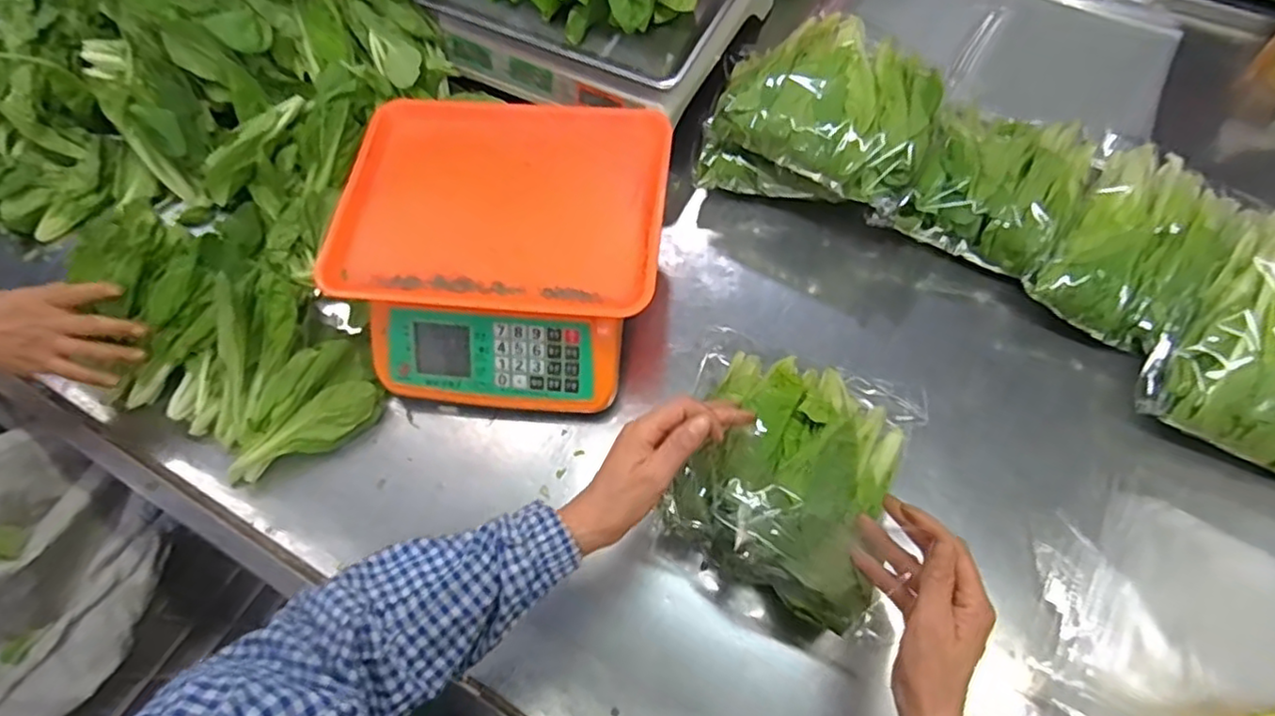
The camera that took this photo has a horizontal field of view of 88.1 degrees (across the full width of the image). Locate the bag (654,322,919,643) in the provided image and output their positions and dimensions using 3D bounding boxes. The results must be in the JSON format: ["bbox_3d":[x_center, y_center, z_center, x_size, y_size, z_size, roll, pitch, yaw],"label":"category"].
[{"bbox_3d":[0.119,0.092,0.533,0.181,0.090,0.225,19,68,11],"label":"bag"}]

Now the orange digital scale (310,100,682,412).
[{"bbox_3d":[-0.123,-0.102,0.619,0.283,0.099,0.268,5,66,6],"label":"orange digital scale"}]

